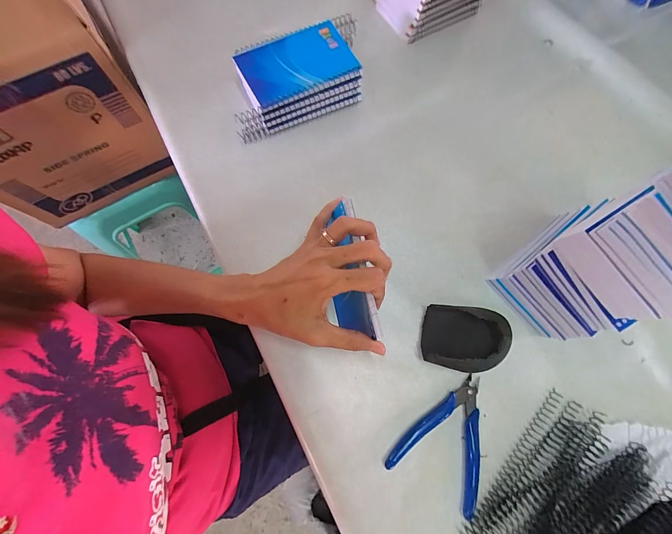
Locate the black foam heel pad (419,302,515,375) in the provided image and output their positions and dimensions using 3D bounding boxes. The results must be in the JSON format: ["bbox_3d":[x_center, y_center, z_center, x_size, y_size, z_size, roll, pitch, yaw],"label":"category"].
[{"bbox_3d":[0.132,0.074,0.326,0.086,0.027,0.064,11,76,1],"label":"black foam heel pad"}]

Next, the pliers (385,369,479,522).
[{"bbox_3d":[0.120,0.179,0.307,0.119,0.008,0.088,-40,81,-10],"label":"pliers"}]

